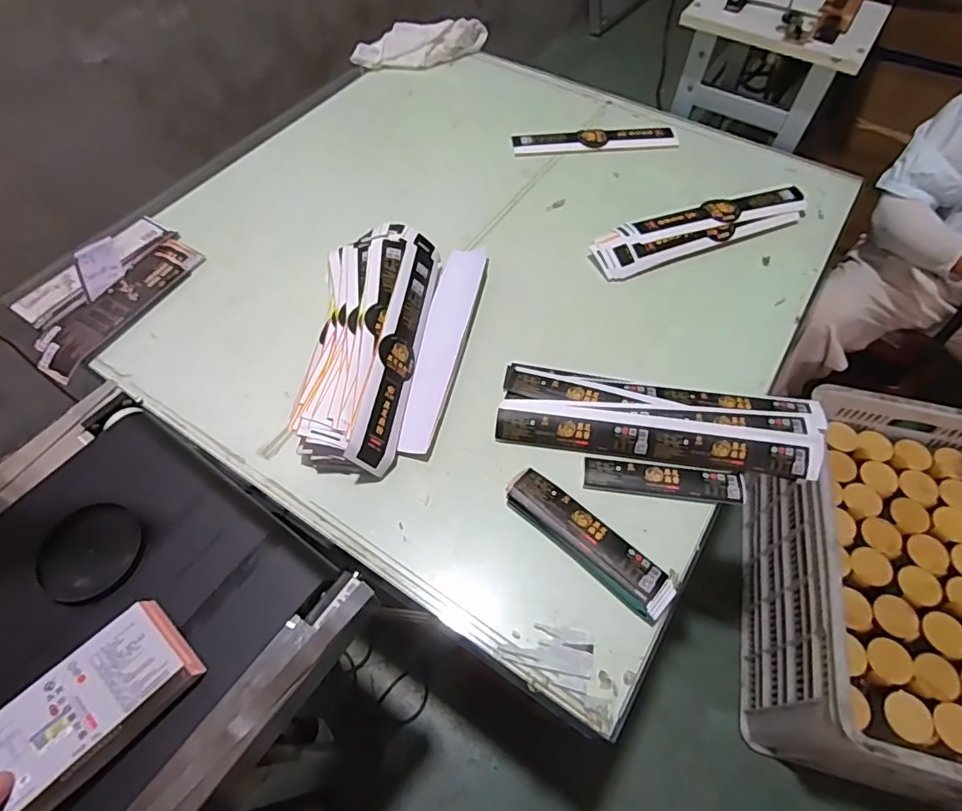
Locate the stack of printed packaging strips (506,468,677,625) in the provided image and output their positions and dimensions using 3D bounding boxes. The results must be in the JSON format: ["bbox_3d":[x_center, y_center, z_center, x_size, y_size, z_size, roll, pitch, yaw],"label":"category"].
[{"bbox_3d":[0.115,0.148,0.591,0.202,0.028,0.050,37,64,21],"label":"stack of printed packaging strips"}]

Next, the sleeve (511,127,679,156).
[{"bbox_3d":[0.209,-0.485,0.985,0.301,0.011,0.067,-3,57,-2],"label":"sleeve"}]

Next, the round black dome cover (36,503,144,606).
[{"bbox_3d":[-0.356,0.134,0.492,0.083,0.013,0.086,0,57,0],"label":"round black dome cover"}]

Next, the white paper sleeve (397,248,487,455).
[{"bbox_3d":[-0.052,-0.090,0.726,0.058,0.020,0.338,10,58,6],"label":"white paper sleeve"}]

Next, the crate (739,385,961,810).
[{"bbox_3d":[0.778,0.356,0.996,0.452,0.364,0.607,12,58,8],"label":"crate"}]

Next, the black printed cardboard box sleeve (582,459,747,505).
[{"bbox_3d":[0.215,0.090,0.636,0.185,0.009,0.038,6,57,4],"label":"black printed cardboard box sleeve"}]

